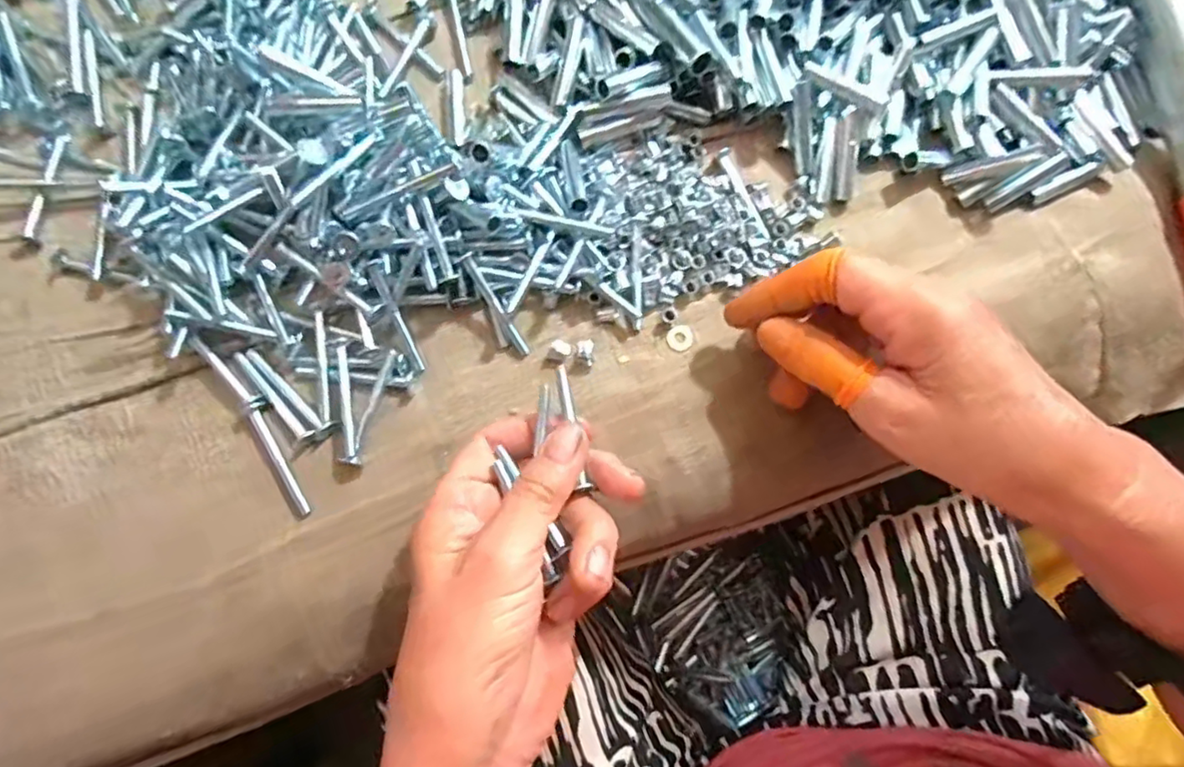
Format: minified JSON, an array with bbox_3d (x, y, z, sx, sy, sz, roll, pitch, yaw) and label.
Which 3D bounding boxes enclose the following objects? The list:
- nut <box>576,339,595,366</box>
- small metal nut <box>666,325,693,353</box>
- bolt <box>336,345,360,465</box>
[{"bbox_3d":[-0.003,-0.016,0.295,0.009,0.006,0.013,2,76,-4],"label":"nut"},{"bbox_3d":[0.045,-0.023,0.303,0.013,0.004,0.013,-27,80,-10],"label":"small metal nut"},{"bbox_3d":[-0.114,0.010,0.280,0.008,0.007,0.055,-4,77,-5],"label":"bolt"}]

